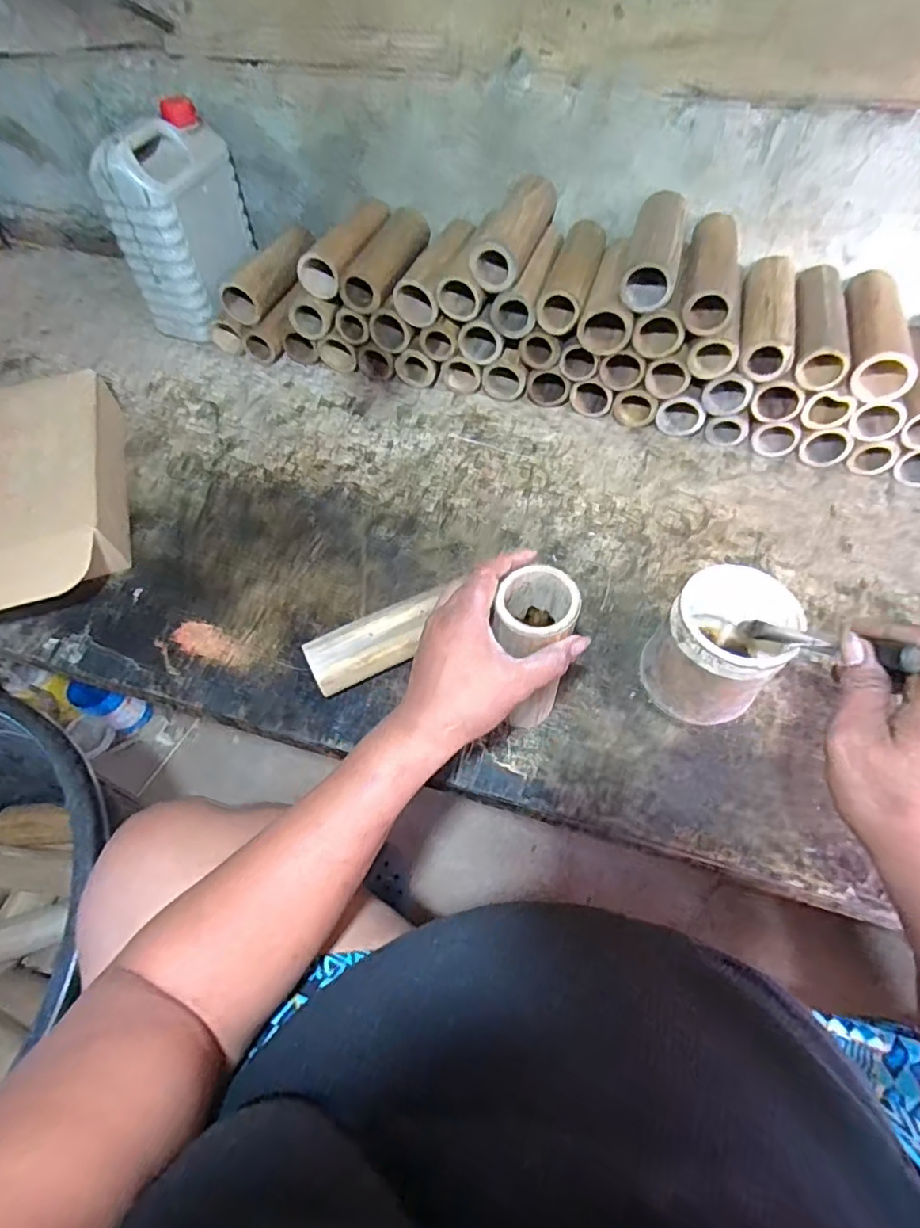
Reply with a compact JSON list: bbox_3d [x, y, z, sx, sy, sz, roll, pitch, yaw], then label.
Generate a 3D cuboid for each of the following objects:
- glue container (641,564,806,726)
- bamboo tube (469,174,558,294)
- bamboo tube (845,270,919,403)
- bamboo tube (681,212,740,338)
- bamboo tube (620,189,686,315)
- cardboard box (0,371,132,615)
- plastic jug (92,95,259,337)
[{"bbox_3d":[0.226,0.034,0.517,0.097,0.126,0.098,-1,58,2],"label":"glue container"},{"bbox_3d":[0.066,-0.458,0.694,0.060,0.053,0.181,14,60,11],"label":"bamboo tube"},{"bbox_3d":[0.469,-0.321,0.655,0.068,0.063,0.173,14,60,11],"label":"bamboo tube"},{"bbox_3d":[0.290,-0.398,0.664,0.058,0.055,0.182,13,60,10],"label":"bamboo tube"},{"bbox_3d":[0.220,-0.412,0.661,0.053,0.057,0.178,12,60,10],"label":"bamboo tube"},{"bbox_3d":[-0.495,-0.127,0.662,0.199,0.091,0.328,-16,59,-7],"label":"cardboard box"},{"bbox_3d":[-0.374,-0.525,0.800,0.103,0.231,0.174,10,59,9],"label":"plastic jug"}]

